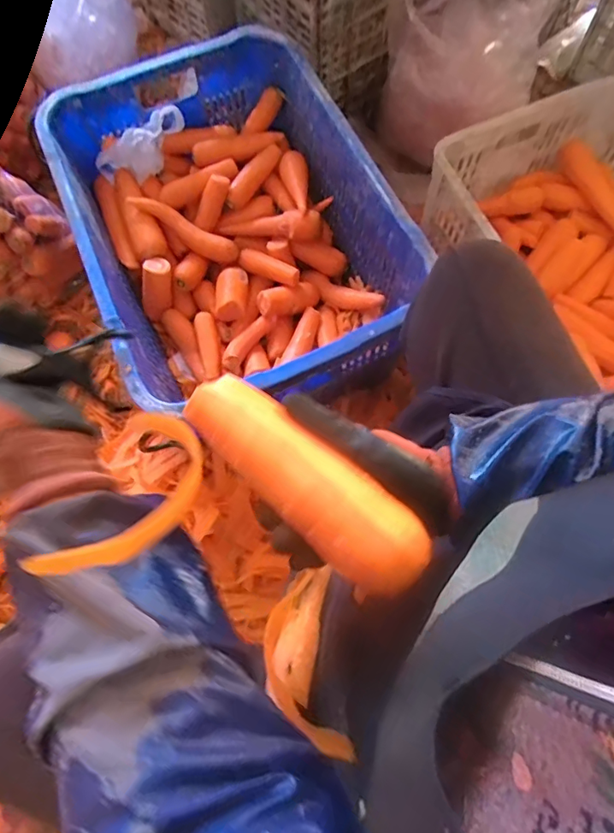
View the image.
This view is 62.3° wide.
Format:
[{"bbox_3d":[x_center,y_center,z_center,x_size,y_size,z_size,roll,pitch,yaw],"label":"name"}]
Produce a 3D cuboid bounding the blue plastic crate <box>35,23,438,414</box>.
[{"bbox_3d":[-0.101,-0.285,0.817,0.449,0.225,0.598,-23,71,-7],"label":"blue plastic crate"}]

